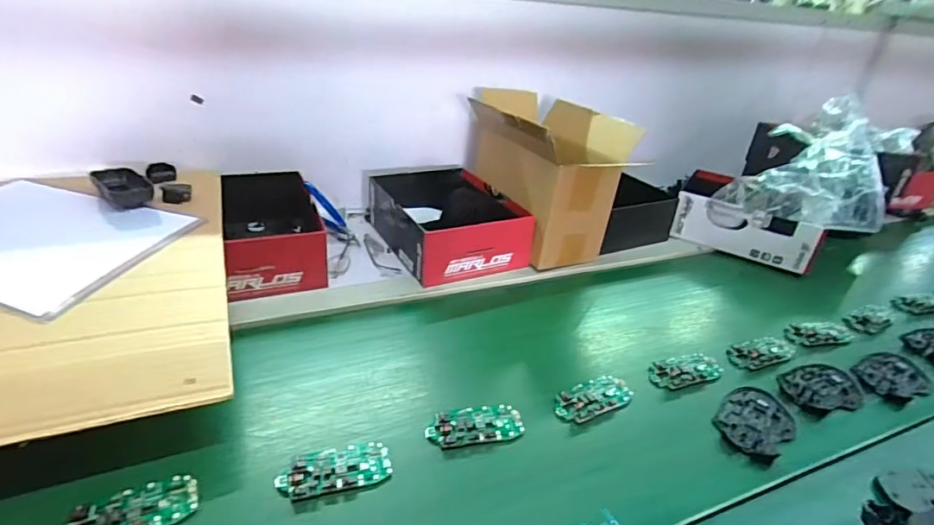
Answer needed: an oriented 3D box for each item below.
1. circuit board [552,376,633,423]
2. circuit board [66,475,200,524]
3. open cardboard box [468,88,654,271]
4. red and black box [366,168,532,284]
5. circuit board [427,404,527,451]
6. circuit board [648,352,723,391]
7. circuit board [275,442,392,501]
[{"bbox_3d":[0.146,0.153,0.584,0.099,0.014,0.047,-12,35,-30],"label":"circuit board"},{"bbox_3d":[-0.278,0.204,0.416,0.099,0.008,0.047,-9,34,-26],"label":"circuit board"},{"bbox_3d":[0.125,-0.152,0.873,0.171,0.208,0.282,-14,36,-32],"label":"open cardboard box"},{"bbox_3d":[-0.040,-0.080,0.861,0.196,0.091,0.272,-10,34,-27],"label":"red and black box"},{"bbox_3d":[0.008,0.169,0.530,0.098,0.012,0.046,-2,31,-15],"label":"circuit board"},{"bbox_3d":[0.280,0.136,0.643,0.105,0.008,0.047,-6,33,-21],"label":"circuit board"},{"bbox_3d":[-0.122,0.190,0.469,0.099,0.009,0.046,-5,32,-21],"label":"circuit board"}]

